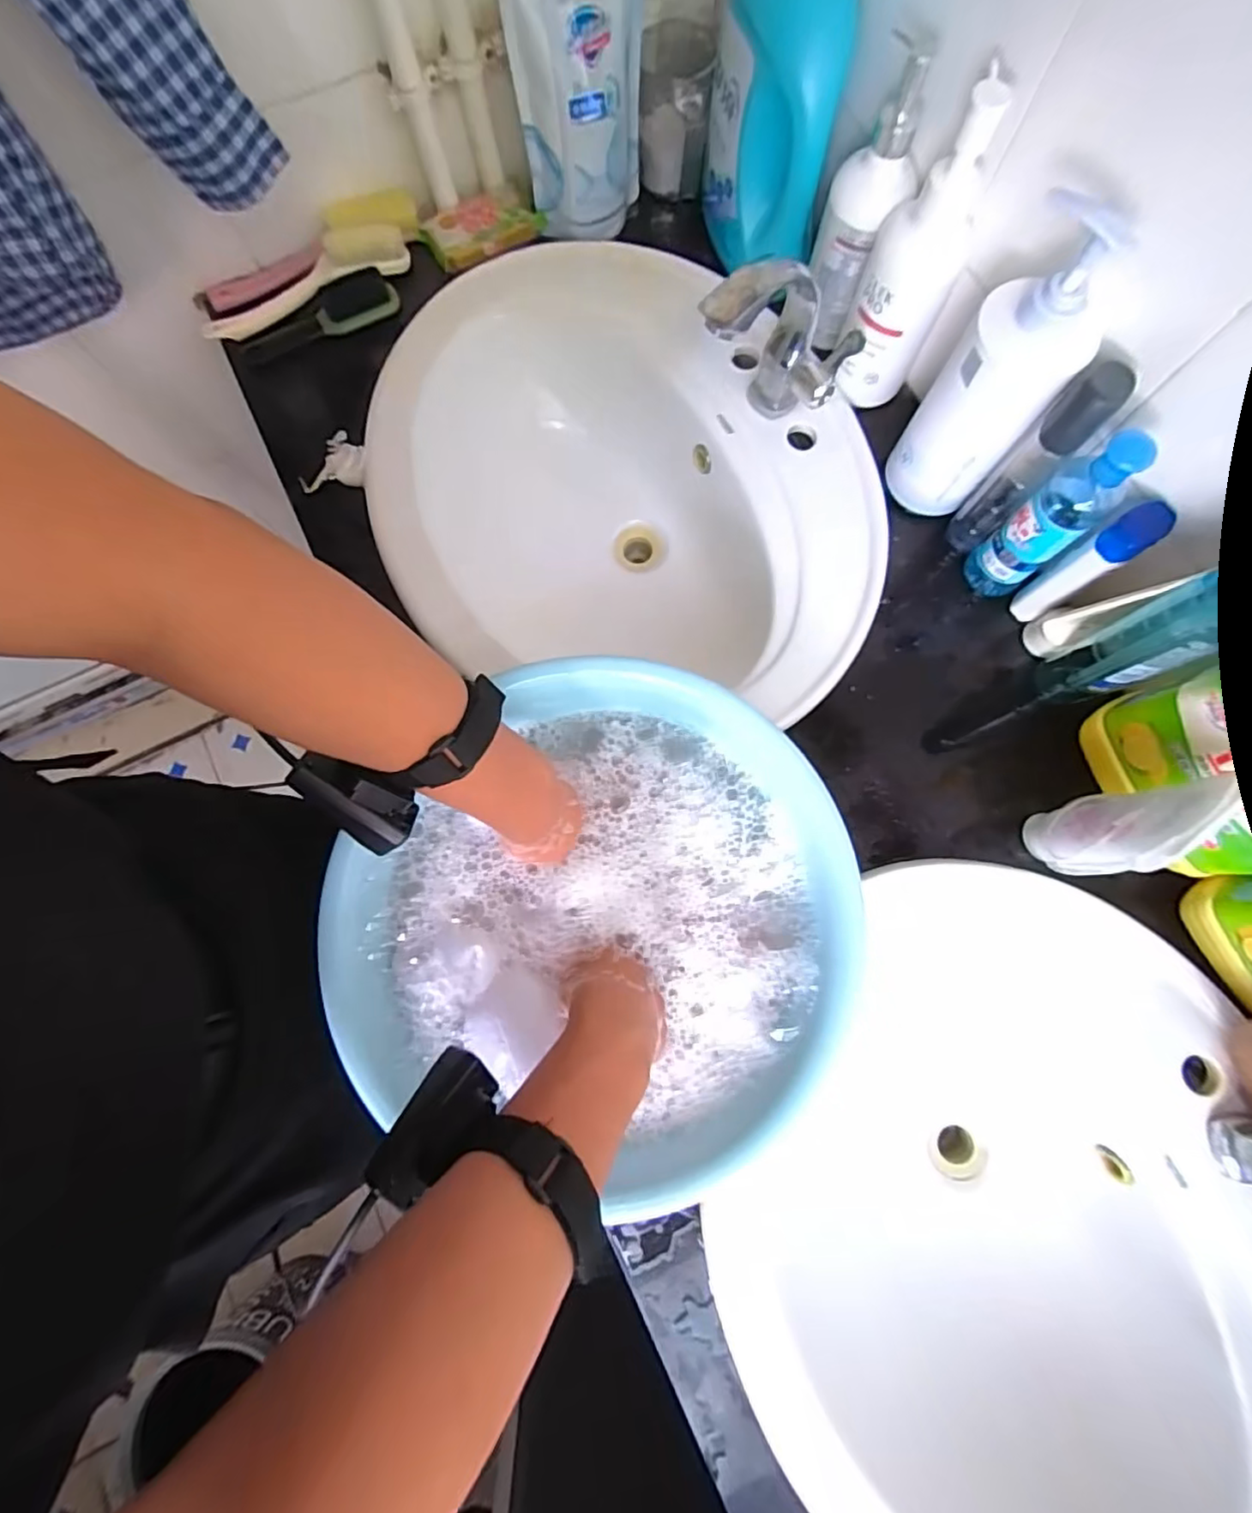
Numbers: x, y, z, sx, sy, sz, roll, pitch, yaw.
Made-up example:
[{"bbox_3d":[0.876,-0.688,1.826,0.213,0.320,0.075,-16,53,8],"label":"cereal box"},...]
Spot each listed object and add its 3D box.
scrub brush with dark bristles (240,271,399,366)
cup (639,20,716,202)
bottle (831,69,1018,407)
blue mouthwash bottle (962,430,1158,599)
[{"bbox_3d":[-0.318,-0.450,0.613,0.167,0.033,0.037,-16,80,-2],"label":"scrub brush with dark bristles"},{"bbox_3d":[0.047,-0.628,0.590,0.067,0.103,0.077,7,80,2],"label":"cup"},{"bbox_3d":[0.224,-0.377,0.469,0.065,0.205,0.054,24,81,5],"label":"bottle"},{"bbox_3d":[0.332,-0.185,0.469,0.051,0.168,0.045,-40,81,-6],"label":"blue mouthwash bottle"}]

